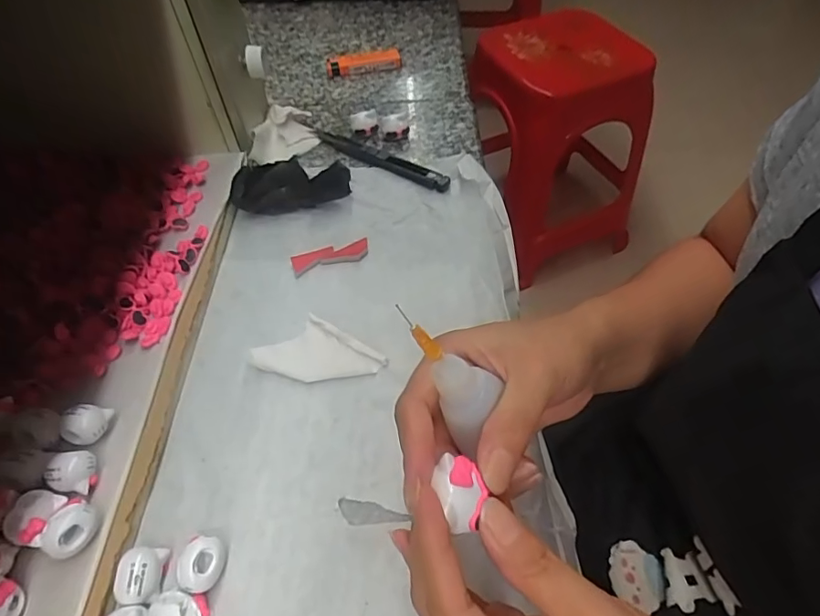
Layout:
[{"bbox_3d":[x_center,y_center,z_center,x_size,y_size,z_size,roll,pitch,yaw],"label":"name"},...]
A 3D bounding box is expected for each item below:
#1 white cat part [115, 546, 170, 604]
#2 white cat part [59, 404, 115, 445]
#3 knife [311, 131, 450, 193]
[{"bbox_3d":[-0.132,0.131,0.253,0.023,0.017,0.023,-8,53,-3],"label":"white cat part"},{"bbox_3d":[-0.178,0.065,0.286,0.022,0.019,0.018,-1,53,2],"label":"white cat part"},{"bbox_3d":[-0.028,-0.132,0.453,0.143,0.007,0.018,27,59,20],"label":"knife"}]

